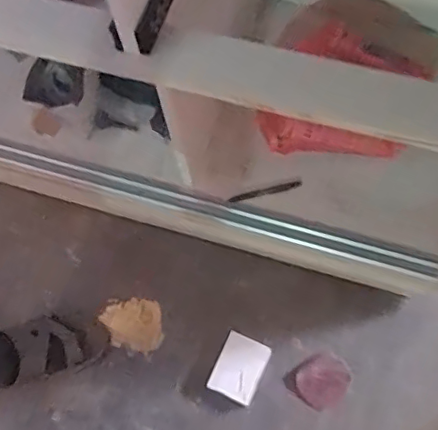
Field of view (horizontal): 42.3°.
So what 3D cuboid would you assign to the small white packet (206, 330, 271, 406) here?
[{"bbox_3d":[0.037,0.276,1.022,0.084,0.019,0.110,21,71,11],"label":"small white packet"}]

